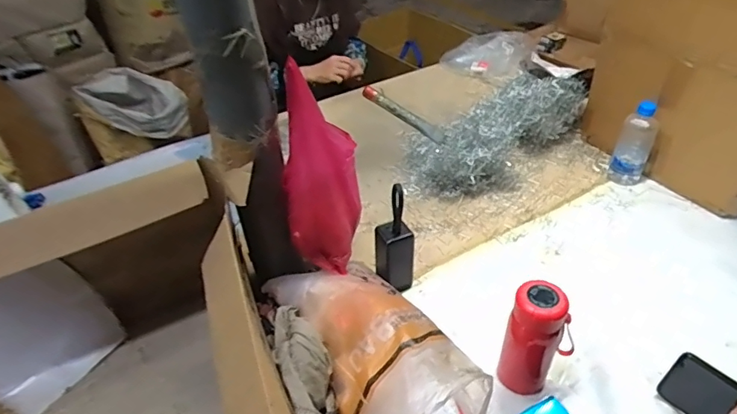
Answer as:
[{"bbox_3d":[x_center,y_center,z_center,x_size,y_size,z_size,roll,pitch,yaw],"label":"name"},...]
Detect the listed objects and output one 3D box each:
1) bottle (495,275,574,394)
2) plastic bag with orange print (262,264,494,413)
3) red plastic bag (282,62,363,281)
[{"bbox_3d":[0.233,0.190,0.668,0.086,0.180,0.059,19,44,24],"label":"bottle"},{"bbox_3d":[0.003,0.208,0.697,0.166,0.138,0.349,-27,45,-27],"label":"plastic bag with orange print"},{"bbox_3d":[-0.069,-0.051,0.723,0.121,0.320,0.064,-12,20,-11],"label":"red plastic bag"}]

